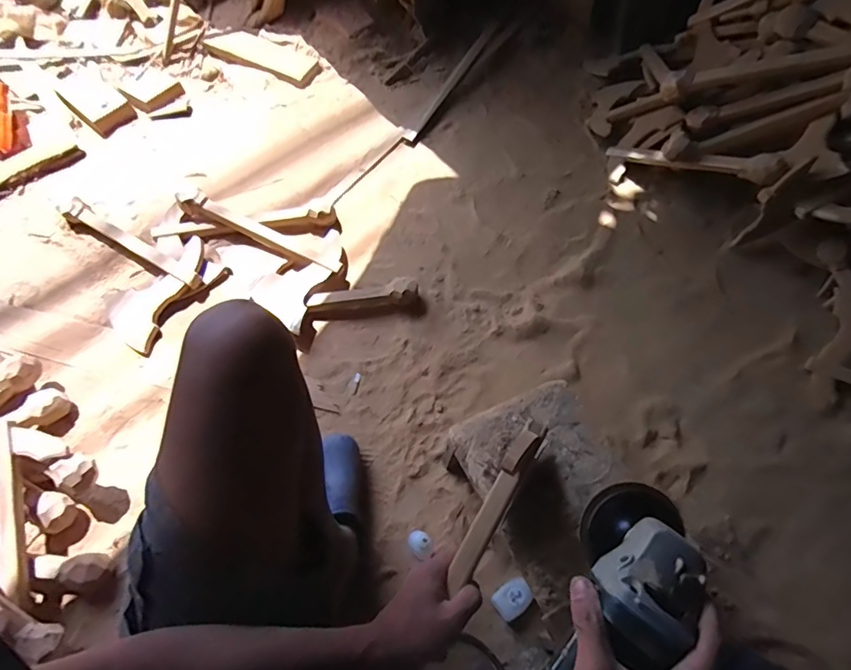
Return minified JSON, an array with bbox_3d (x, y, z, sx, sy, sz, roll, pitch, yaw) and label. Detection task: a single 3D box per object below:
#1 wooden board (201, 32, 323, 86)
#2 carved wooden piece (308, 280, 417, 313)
[{"bbox_3d":[-0.428,-0.749,1.272,0.301,0.022,0.120,19,63,11],"label":"wooden board"},{"bbox_3d":[-0.125,-0.075,0.965,0.219,0.050,0.046,-7,65,-6],"label":"carved wooden piece"}]

